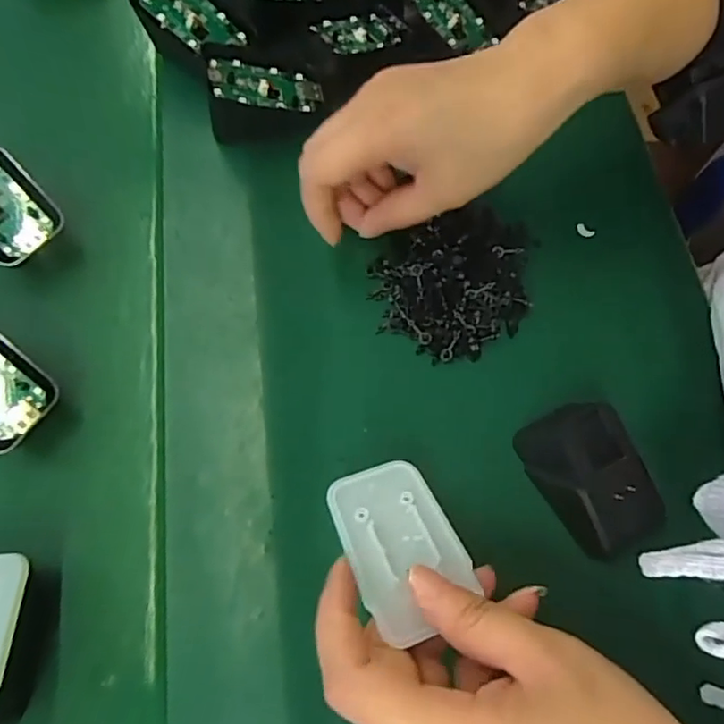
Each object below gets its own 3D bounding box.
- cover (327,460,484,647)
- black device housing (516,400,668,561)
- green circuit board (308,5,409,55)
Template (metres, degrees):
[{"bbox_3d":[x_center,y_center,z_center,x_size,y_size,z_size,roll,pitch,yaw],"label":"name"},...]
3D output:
[{"bbox_3d":[0.015,0.072,0.231,0.043,0.004,0.069,-15,52,-15],"label":"cover"},{"bbox_3d":[0.105,0.053,0.265,0.040,0.033,0.066,-22,70,-10],"label":"black device housing"},{"bbox_3d":[0.000,-0.201,0.354,0.064,0.008,0.034,-33,75,-30],"label":"green circuit board"}]

